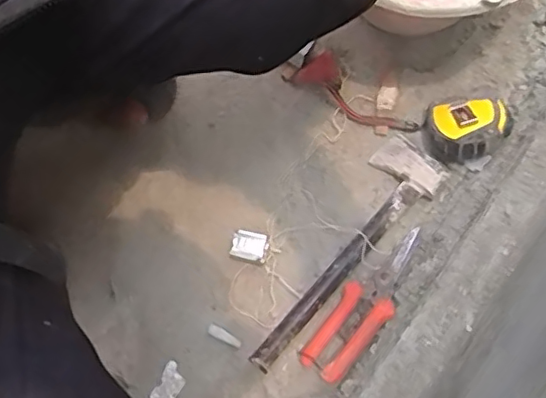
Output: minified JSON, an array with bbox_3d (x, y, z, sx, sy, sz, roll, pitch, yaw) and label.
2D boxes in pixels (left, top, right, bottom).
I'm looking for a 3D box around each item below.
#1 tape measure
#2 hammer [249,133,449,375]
[{"bbox_3d":[0.200,-0.070,0.601,0.085,0.043,0.064,3,65,16],"label":"tape measure"},{"bbox_3d":[0.070,0.054,0.580,0.069,0.032,0.271,38,80,9],"label":"hammer"}]

